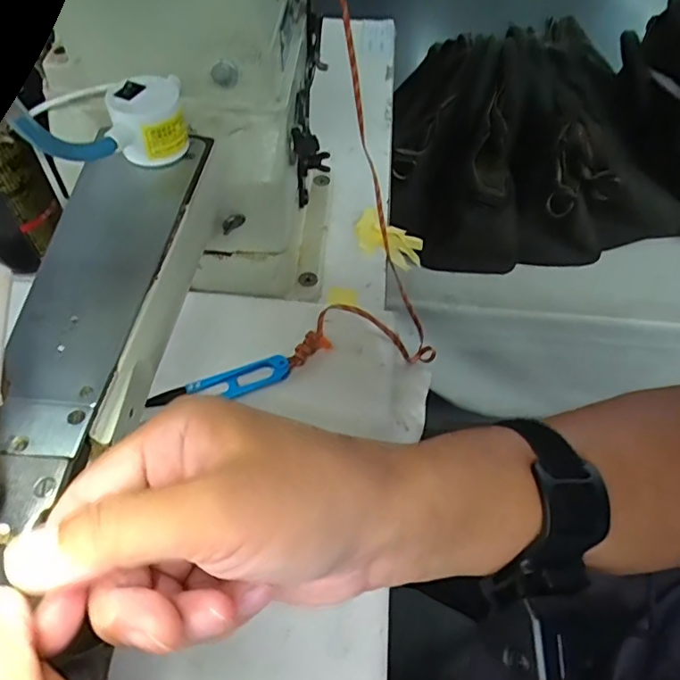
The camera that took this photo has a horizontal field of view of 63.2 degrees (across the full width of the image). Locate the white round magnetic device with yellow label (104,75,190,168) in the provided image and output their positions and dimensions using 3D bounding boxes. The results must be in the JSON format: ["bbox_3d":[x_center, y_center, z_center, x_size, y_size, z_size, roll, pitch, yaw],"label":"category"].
[{"bbox_3d":[-0.099,-0.114,0.285,0.037,0.028,0.031,-12,57,-9],"label":"white round magnetic device with yellow label"}]

